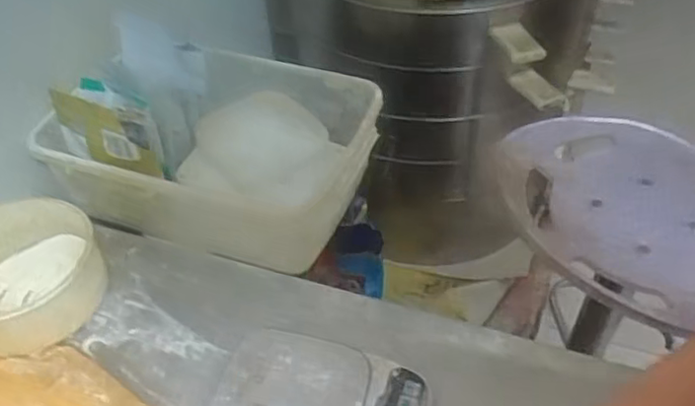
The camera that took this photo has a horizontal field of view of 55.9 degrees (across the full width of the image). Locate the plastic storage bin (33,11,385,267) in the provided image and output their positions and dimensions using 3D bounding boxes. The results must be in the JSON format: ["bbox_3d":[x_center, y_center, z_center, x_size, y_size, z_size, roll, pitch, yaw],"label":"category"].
[{"bbox_3d":[-0.161,-0.069,0.795,0.364,0.143,0.239,13,48,15],"label":"plastic storage bin"}]

